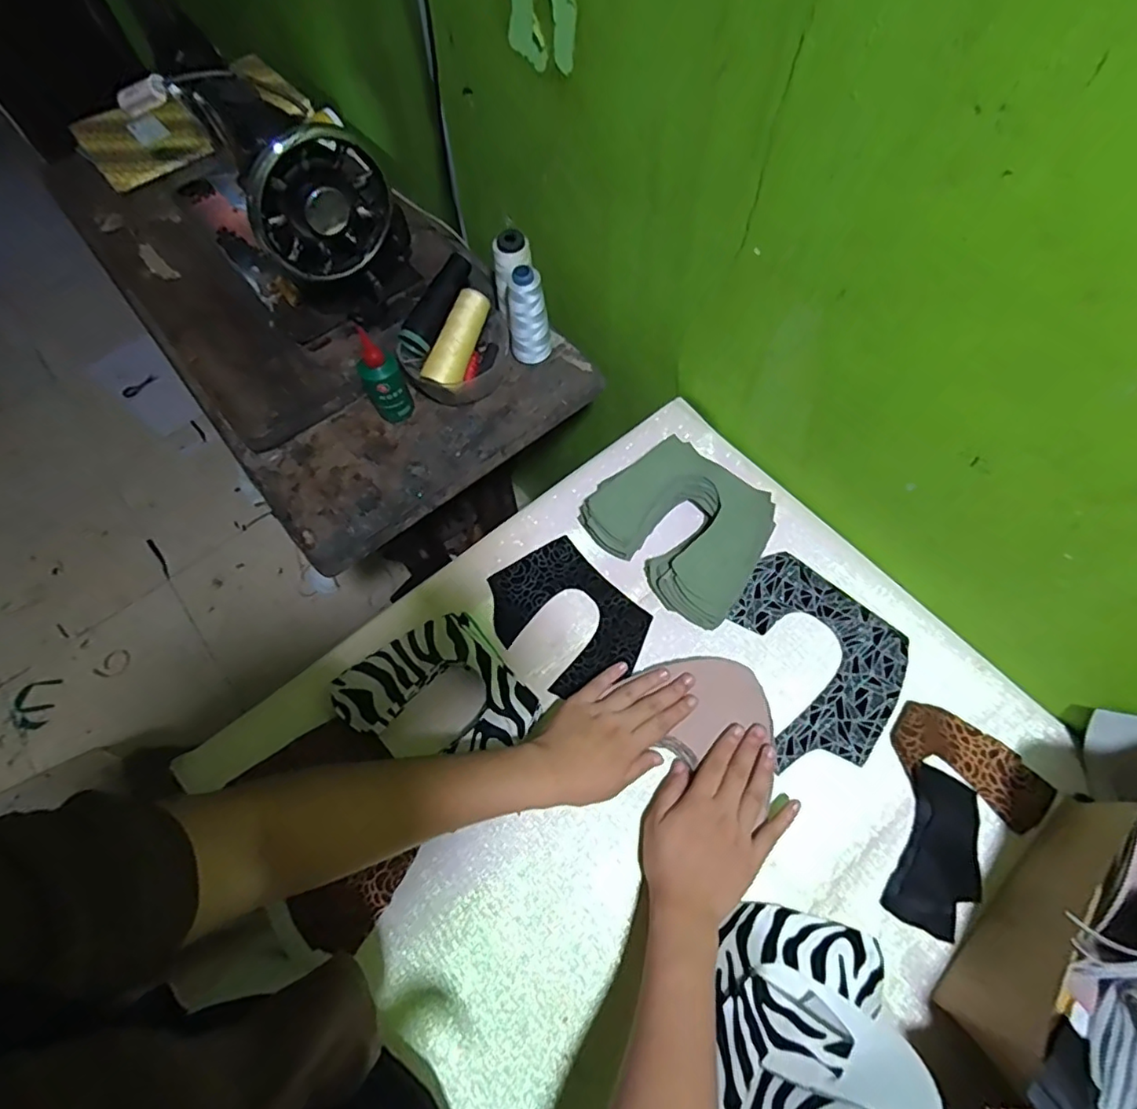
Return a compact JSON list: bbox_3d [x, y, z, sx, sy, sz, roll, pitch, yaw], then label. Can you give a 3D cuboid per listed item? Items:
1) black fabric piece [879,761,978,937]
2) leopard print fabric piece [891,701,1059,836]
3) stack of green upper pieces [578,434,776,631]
[{"bbox_3d":[0.295,0.236,0.463,0.056,0.010,0.117,23,69,11],"label":"black fabric piece"},{"bbox_3d":[0.342,0.176,0.488,0.126,0.011,0.065,26,69,12],"label":"leopard print fabric piece"},{"bbox_3d":[0.112,-0.028,0.571,0.165,0.050,0.137,38,72,16],"label":"stack of green upper pieces"}]

